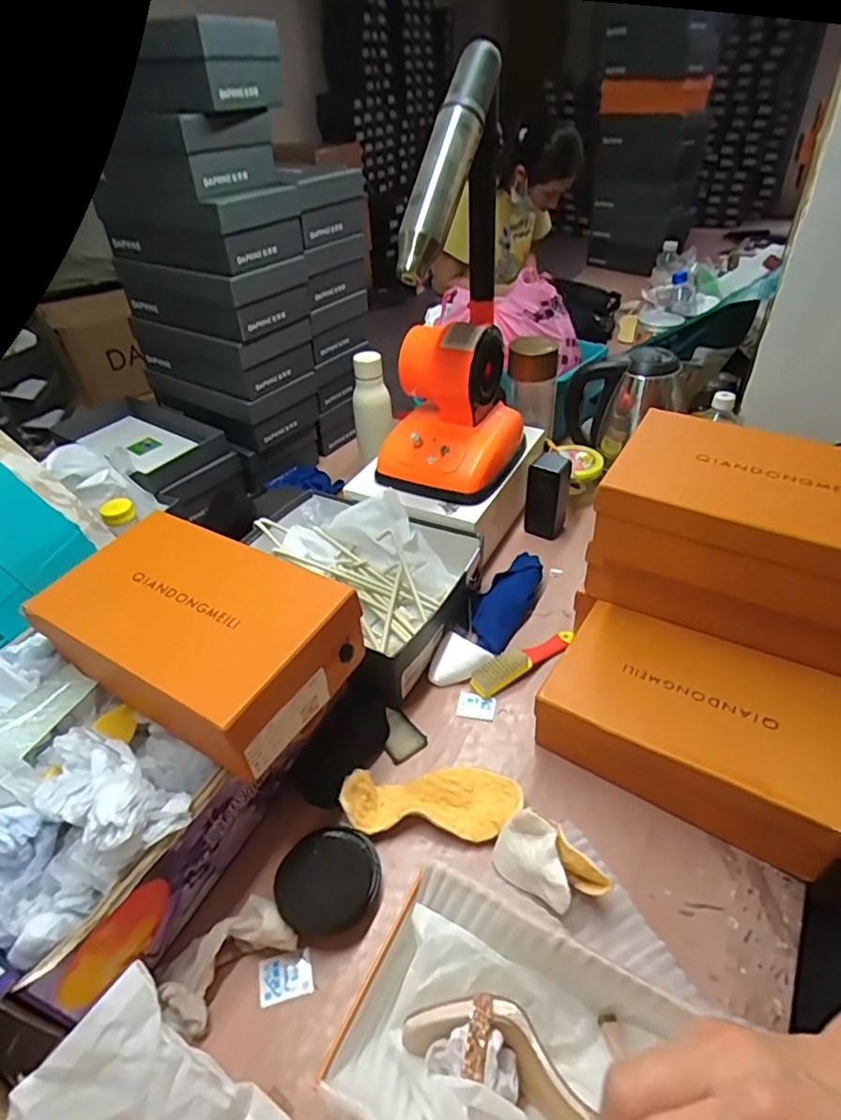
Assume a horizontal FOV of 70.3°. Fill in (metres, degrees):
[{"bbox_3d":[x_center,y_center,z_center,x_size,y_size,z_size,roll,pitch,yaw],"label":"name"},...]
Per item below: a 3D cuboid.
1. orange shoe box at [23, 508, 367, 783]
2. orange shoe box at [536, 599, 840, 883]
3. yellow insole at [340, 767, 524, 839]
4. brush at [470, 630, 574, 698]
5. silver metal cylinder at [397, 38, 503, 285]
[{"bbox_3d":[-0.217,0.067,0.587,0.279,0.087,0.163,20,46,26],"label":"orange shoe box"},{"bbox_3d":[0.284,0.165,0.636,0.275,0.109,0.172,23,47,28],"label":"orange shoe box"},{"bbox_3d":[0.013,0.246,0.621,0.179,0.038,0.070,-1,41,4],"label":"yellow insole"},{"bbox_3d":[0.135,0.128,0.769,0.155,0.027,0.030,-24,44,-21],"label":"brush"},{"bbox_3d":[0.027,-0.443,0.672,0.055,0.259,0.046,22,6,28],"label":"silver metal cylinder"}]

